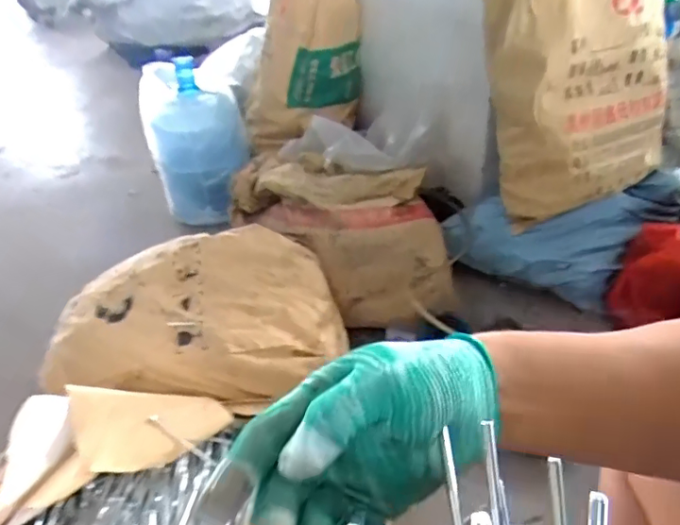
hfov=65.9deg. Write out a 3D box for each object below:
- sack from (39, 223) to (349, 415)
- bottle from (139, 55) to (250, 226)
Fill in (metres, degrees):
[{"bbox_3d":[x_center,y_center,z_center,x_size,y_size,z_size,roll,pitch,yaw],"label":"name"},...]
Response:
[{"bbox_3d":[-0.272,0.105,0.971,0.545,0.192,0.268,-6,34,-2],"label":"sack"},{"bbox_3d":[-0.425,-0.356,1.593,0.258,0.433,0.234,-27,40,-29],"label":"bottle"}]

